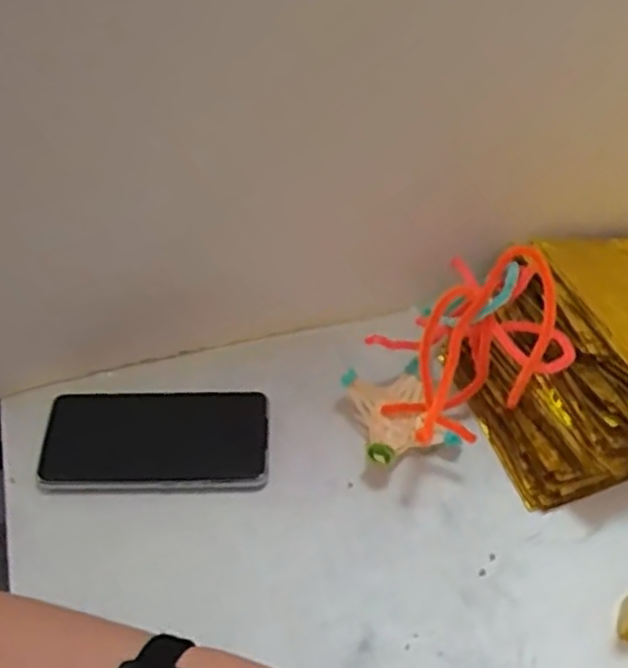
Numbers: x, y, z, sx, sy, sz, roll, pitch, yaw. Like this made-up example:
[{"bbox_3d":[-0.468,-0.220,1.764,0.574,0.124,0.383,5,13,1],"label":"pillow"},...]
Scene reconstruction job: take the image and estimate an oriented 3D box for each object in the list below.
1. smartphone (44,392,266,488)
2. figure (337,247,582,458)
[{"bbox_3d":[-0.111,0.073,0.547,0.154,0.012,0.076,0,57,-3],"label":"smartphone"},{"bbox_3d":[0.097,0.016,0.541,0.158,0.120,0.104,-24,54,-20],"label":"figure"}]

